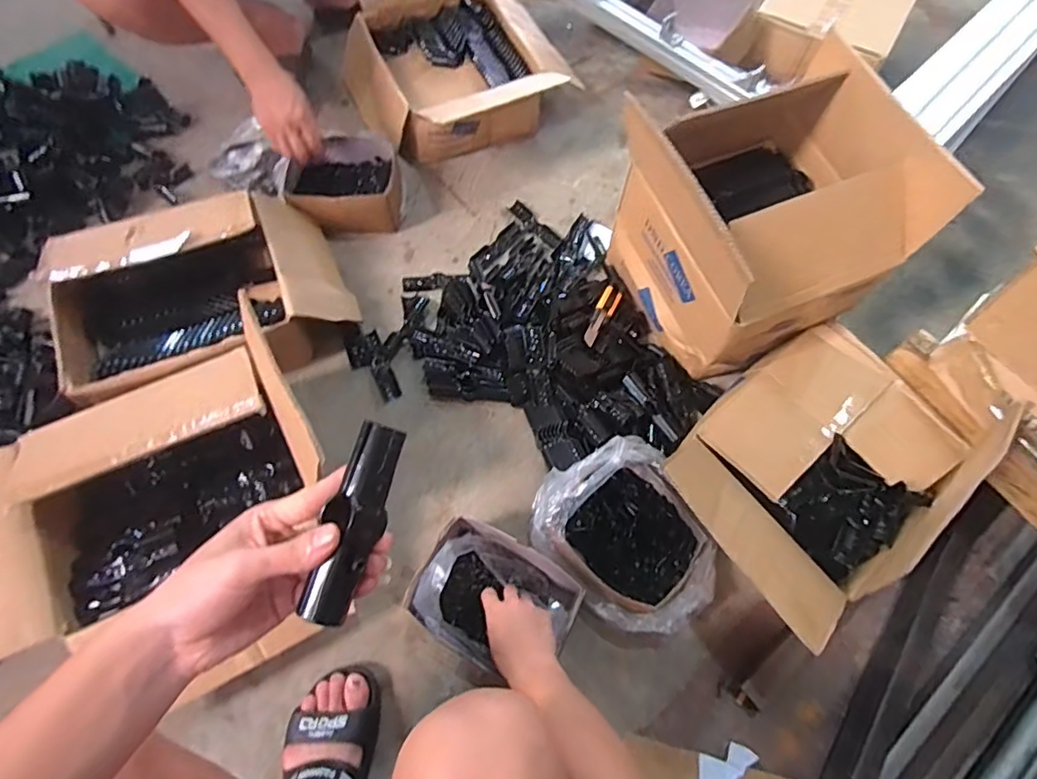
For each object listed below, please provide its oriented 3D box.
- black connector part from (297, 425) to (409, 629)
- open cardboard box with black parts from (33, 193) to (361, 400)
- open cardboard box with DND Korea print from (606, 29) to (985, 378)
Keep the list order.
[{"bbox_3d":[-0.106,0.087,0.372,0.029,0.025,0.129,16,82,5],"label":"black connector part"},{"bbox_3d":[-0.493,-0.149,0.917,0.410,0.170,0.300,-17,67,-10],"label":"open cardboard box with black parts"},{"bbox_3d":[0.338,-0.232,0.870,0.321,0.368,0.319,-18,67,-11],"label":"open cardboard box with DND Korea print"}]

